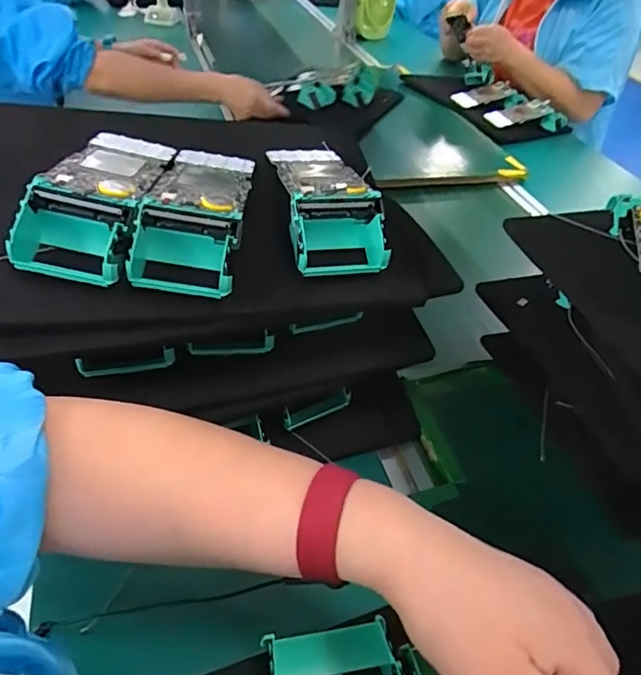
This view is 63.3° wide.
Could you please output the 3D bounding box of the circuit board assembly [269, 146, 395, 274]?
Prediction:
[{"bbox_3d":[0.000,-0.121,0.435,0.084,0.056,0.164,-4,45,-12],"label":"circuit board assembly"}]

